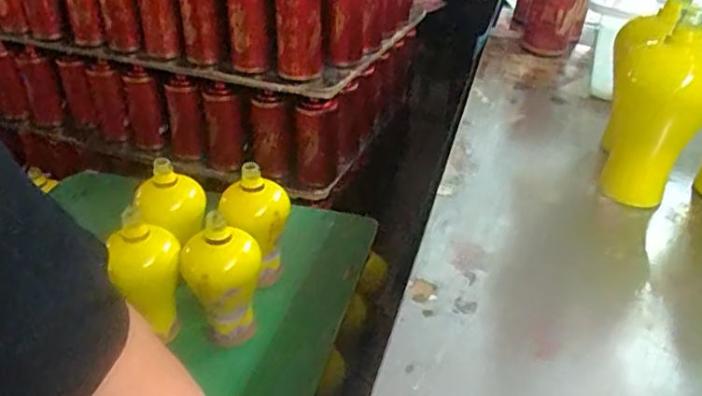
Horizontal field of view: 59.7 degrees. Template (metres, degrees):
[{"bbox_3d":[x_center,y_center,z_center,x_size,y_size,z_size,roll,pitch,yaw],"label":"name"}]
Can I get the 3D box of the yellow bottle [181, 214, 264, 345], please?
[{"bbox_3d":[-0.189,0.128,0.888,0.094,0.221,0.096,19,38,25],"label":"yellow bottle"}]

